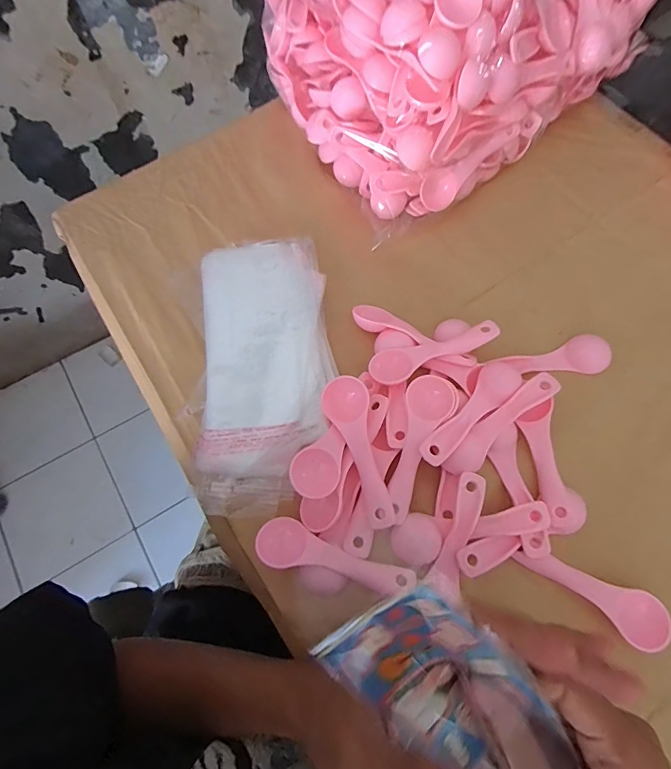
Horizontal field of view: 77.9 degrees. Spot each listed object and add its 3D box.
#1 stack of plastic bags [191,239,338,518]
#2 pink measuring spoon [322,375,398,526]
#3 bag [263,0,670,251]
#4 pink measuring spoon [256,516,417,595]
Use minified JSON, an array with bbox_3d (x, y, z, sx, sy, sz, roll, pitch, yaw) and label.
[{"bbox_3d":[-0.059,-0.019,0.348,0.105,0.028,0.238,0,68,-1],"label":"stack of plastic bags"},{"bbox_3d":[0.020,0.049,0.311,0.032,0.011,0.112,-16,82,-7],"label":"pink measuring spoon"},{"bbox_3d":[0.130,-0.386,0.413,0.395,0.177,0.287,-36,73,-14],"label":"bag"},{"bbox_3d":[0.000,0.124,0.294,0.112,0.012,0.032,16,69,6],"label":"pink measuring spoon"}]

